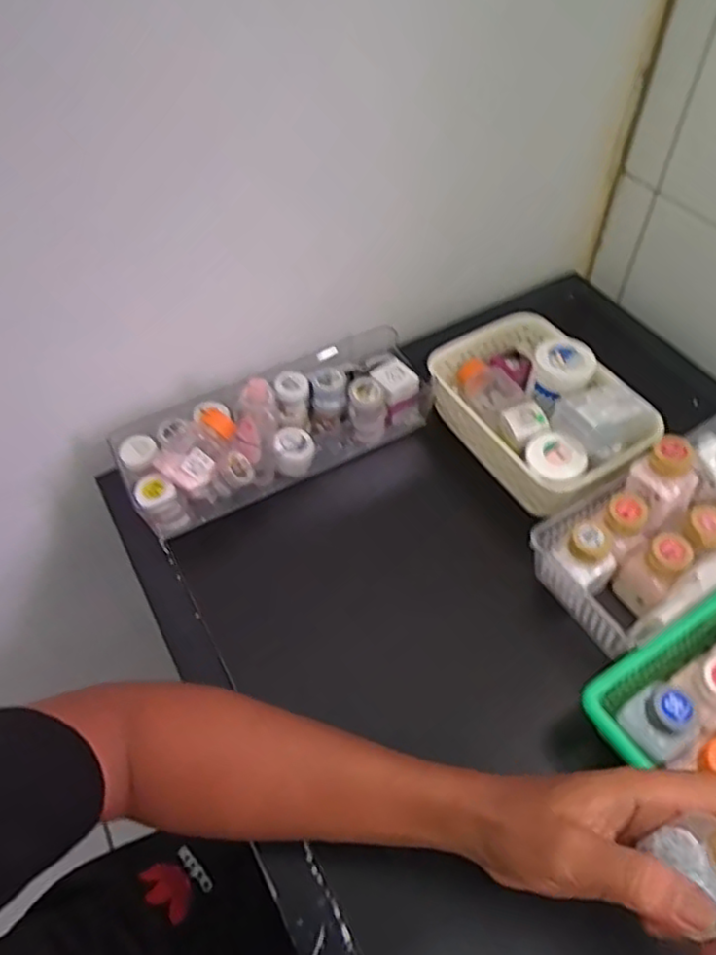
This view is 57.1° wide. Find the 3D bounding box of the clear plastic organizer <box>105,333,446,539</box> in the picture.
[{"bbox_3d":[-0.077,-0.054,0.619,0.296,0.075,0.104,-25,56,-16],"label":"clear plastic organizer"}]

